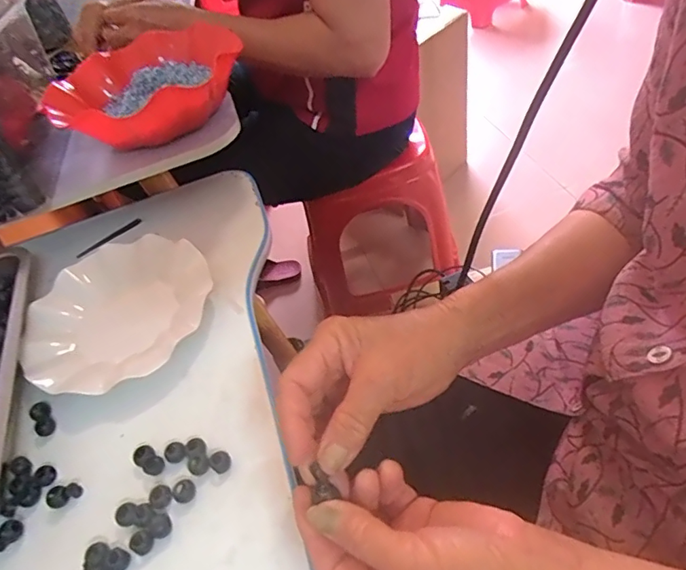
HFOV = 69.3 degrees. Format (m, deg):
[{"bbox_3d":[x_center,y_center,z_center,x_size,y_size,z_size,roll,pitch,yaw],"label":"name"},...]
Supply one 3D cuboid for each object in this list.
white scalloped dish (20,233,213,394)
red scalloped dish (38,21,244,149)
[{"bbox_3d":[-0.219,0.016,0.481,0.173,0.025,0.164,-7,47,8],"label":"white scalloped dish"},{"bbox_3d":[-0.230,-0.234,0.579,0.230,0.067,0.219,-7,47,8],"label":"red scalloped dish"}]

